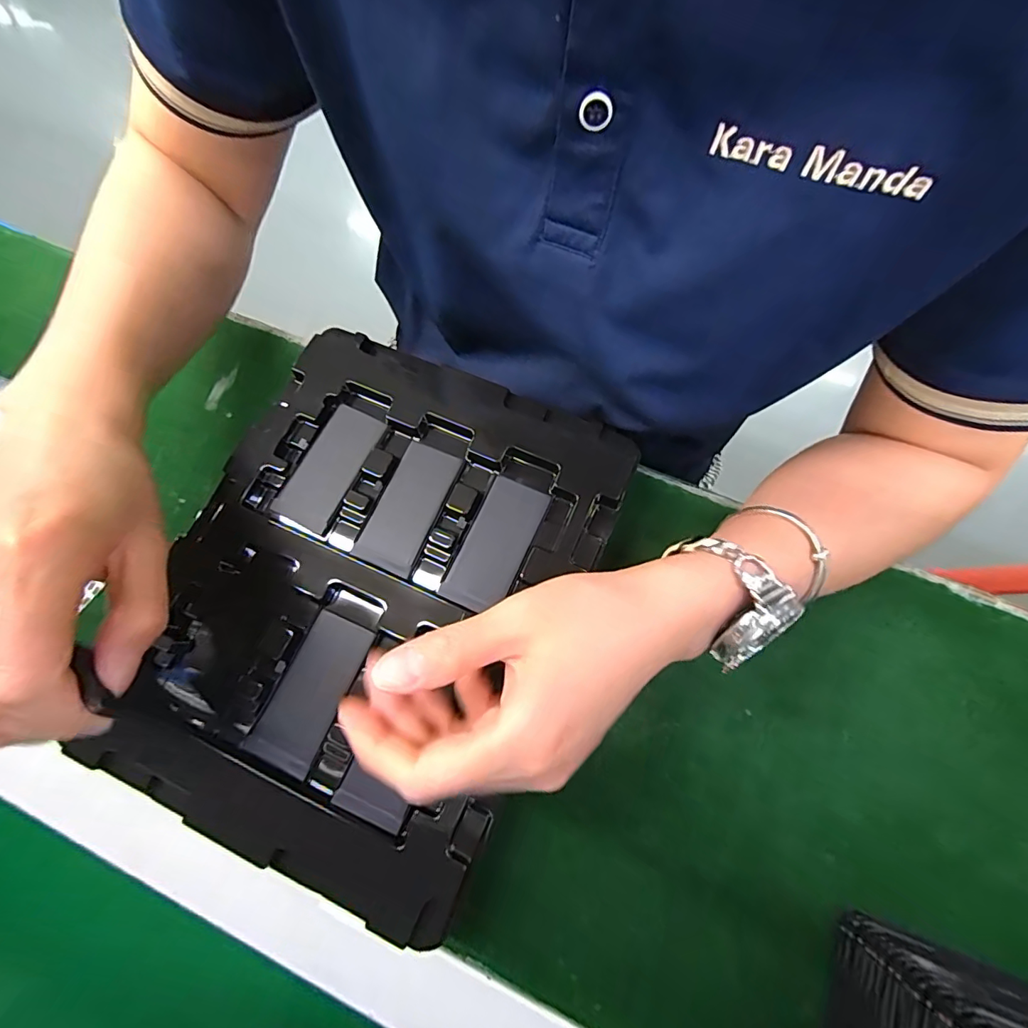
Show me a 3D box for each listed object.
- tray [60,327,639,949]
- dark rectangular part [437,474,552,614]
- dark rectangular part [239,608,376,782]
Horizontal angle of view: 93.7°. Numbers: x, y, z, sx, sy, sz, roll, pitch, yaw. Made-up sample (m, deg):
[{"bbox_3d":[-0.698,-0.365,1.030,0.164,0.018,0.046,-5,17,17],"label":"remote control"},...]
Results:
[{"bbox_3d":[-0.082,0.042,0.275,0.205,0.035,0.270,23,76,8],"label":"tray"},{"bbox_3d":[-0.010,0.017,0.272,0.035,0.009,0.075,24,74,9],"label":"dark rectangular part"},{"bbox_3d":[-0.105,0.092,0.252,0.034,0.007,0.076,22,74,9],"label":"dark rectangular part"}]

